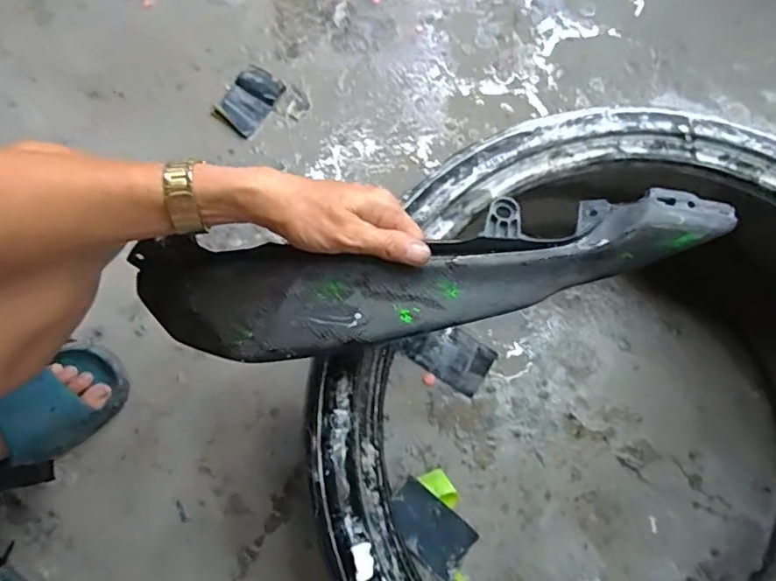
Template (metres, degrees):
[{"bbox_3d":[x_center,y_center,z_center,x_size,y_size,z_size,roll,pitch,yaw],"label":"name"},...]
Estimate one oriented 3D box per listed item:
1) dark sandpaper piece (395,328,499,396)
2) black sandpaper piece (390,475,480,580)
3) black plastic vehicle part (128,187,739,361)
[{"bbox_3d":[0.080,0.082,0.742,0.118,0.004,0.070,32,79,6],"label":"dark sandpaper piece"},{"bbox_3d":[0.050,0.289,0.672,0.112,0.014,0.070,46,57,-5],"label":"black sandpaper piece"},{"bbox_3d":[0.014,-0.016,0.419,0.448,0.052,0.107,-8,77,5],"label":"black plastic vehicle part"}]

